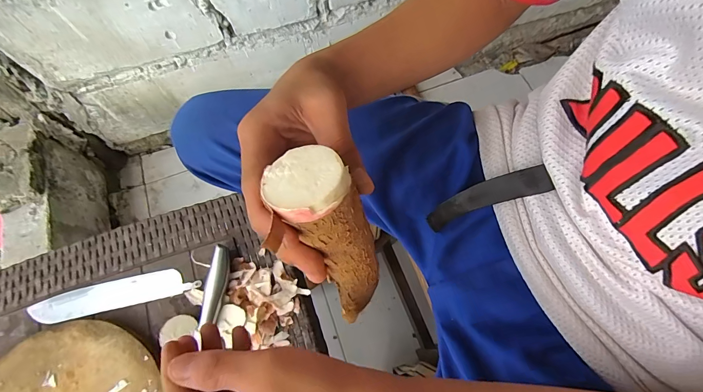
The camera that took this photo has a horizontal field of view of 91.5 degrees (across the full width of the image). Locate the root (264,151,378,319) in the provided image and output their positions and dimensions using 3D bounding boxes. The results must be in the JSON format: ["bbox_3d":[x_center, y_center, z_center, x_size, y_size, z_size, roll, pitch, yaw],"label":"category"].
[{"bbox_3d":[-0.010,0.034,0.210,0.048,0.129,0.040,-39,51,-13],"label":"root"}]

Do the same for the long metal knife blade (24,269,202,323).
[{"bbox_3d":[-0.306,0.128,0.446,0.206,0.005,0.038,-13,69,-4],"label":"long metal knife blade"}]

